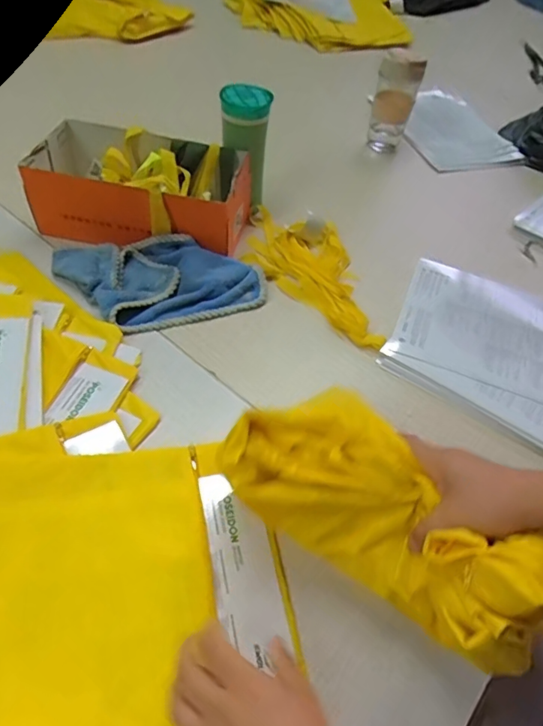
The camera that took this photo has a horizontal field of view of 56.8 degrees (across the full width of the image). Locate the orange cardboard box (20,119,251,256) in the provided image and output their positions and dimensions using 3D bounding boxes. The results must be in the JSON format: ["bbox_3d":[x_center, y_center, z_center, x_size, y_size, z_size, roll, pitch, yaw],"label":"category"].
[{"bbox_3d":[-0.198,-0.260,0.764,0.314,0.107,0.162,16,52,7],"label":"orange cardboard box"}]

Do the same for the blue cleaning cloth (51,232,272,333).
[{"bbox_3d":[-0.155,-0.122,0.704,0.280,0.044,0.157,-7,53,-11],"label":"blue cleaning cloth"}]

